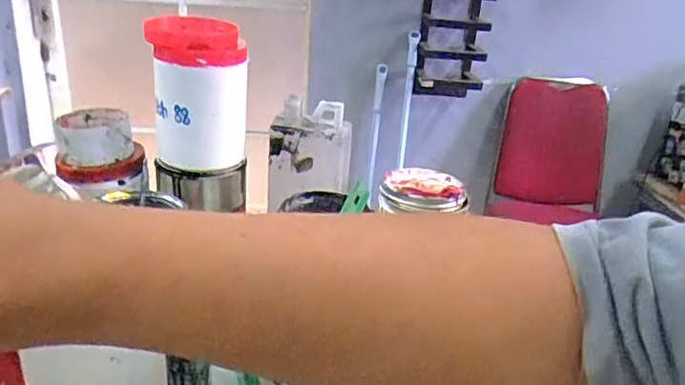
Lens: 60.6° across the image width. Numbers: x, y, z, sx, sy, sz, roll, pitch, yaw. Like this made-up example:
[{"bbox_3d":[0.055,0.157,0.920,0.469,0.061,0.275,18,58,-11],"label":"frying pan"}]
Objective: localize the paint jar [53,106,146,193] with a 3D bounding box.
[{"bbox_3d":[-0.286,-0.052,0.692,0.094,0.065,0.095,-2,25,-16],"label":"paint jar"}]

